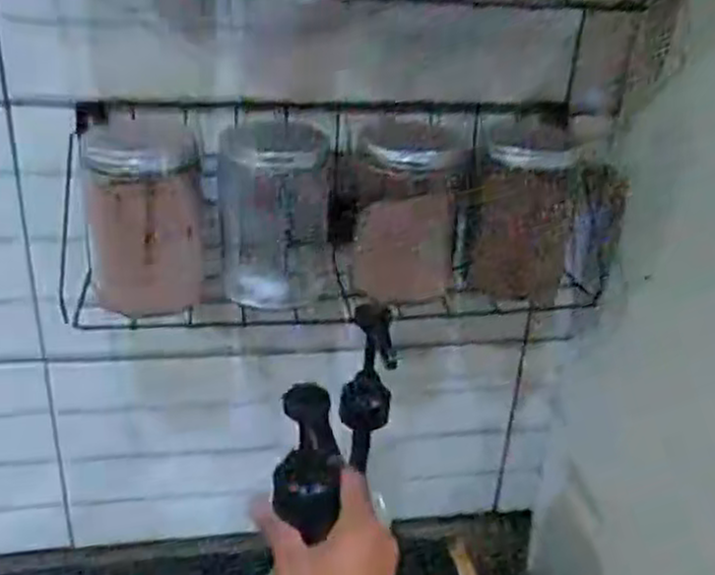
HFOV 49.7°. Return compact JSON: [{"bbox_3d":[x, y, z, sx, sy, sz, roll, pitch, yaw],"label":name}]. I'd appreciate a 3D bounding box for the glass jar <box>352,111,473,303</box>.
[{"bbox_3d":[0.045,-0.068,0.679,0.092,0.150,0.092,3,27,-2],"label":"glass jar"}]

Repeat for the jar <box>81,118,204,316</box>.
[{"bbox_3d":[-0.172,-0.056,0.627,0.087,0.132,0.087,-6,29,-18],"label":"jar"}]

